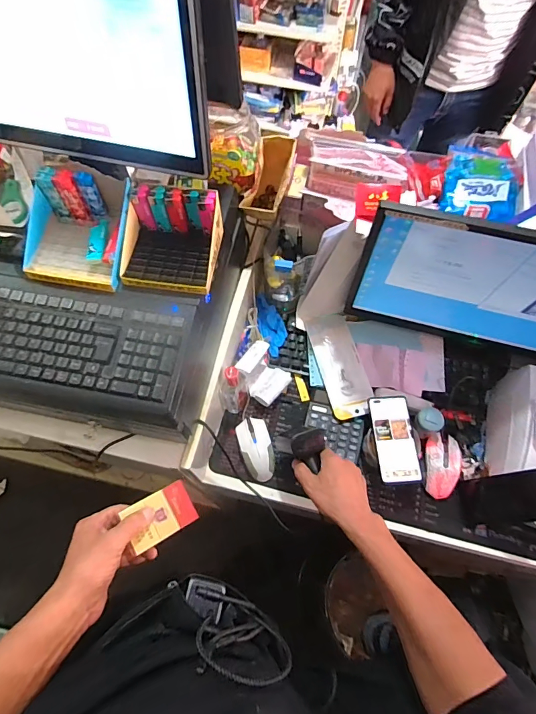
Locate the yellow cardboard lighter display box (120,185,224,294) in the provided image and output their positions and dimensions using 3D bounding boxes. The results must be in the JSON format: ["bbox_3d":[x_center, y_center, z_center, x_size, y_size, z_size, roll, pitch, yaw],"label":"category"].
[{"bbox_3d":[-0.140,-0.167,0.566,0.132,0.077,0.124,7,65,3],"label":"yellow cardboard lighter display box"}]

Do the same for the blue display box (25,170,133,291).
[{"bbox_3d":[-0.274,-0.187,0.568,0.145,0.083,0.149,8,65,4],"label":"blue display box"}]

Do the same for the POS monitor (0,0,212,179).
[{"bbox_3d":[-0.254,-0.351,0.462,0.376,0.236,0.044,13,65,6],"label":"POS monitor"}]

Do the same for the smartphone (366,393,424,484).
[{"bbox_3d":[0.234,0.150,0.731,0.073,0.013,0.159,-4,65,-2],"label":"smartphone"}]

